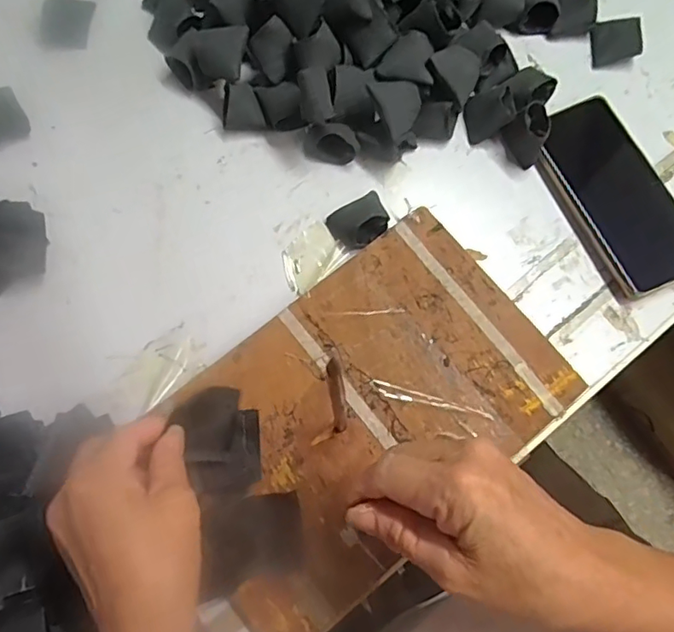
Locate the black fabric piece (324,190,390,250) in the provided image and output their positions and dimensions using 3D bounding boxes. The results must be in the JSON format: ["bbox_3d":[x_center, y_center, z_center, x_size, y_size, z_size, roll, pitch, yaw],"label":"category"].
[{"bbox_3d":[0.018,-0.072,0.407,0.044,0.024,0.037,-28,77,-8],"label":"black fabric piece"}]

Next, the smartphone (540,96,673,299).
[{"bbox_3d":[0.219,-0.095,0.428,0.082,0.012,0.158,-25,77,-8],"label":"smartphone"}]

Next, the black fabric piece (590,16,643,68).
[{"bbox_3d":[0.233,-0.229,0.459,0.035,0.019,0.034,-3,75,-2],"label":"black fabric piece"}]

